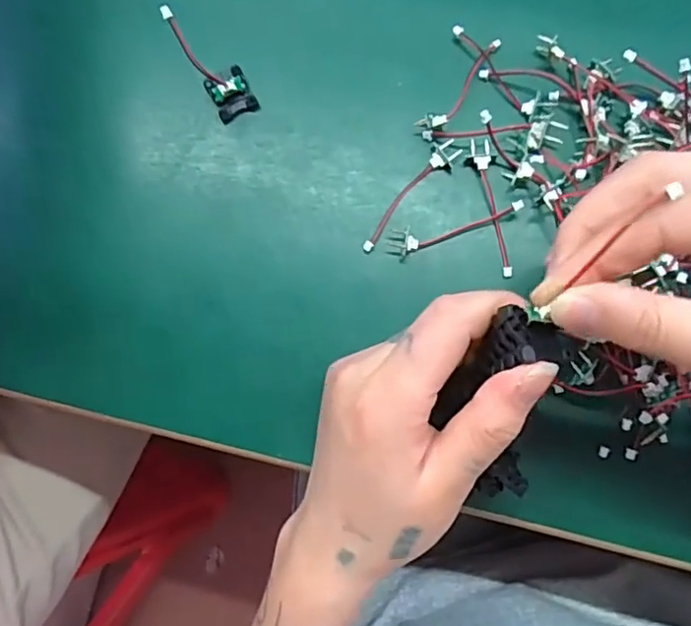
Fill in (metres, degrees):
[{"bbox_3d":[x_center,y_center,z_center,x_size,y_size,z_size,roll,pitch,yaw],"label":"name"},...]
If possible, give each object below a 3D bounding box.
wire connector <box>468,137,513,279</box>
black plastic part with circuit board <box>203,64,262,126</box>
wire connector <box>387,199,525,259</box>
[{"bbox_3d":[0.070,-0.052,0.286,0.013,0.007,0.068,-9,82,2],"label":"wire connector"},{"bbox_3d":[-0.058,-0.111,0.301,0.020,0.016,0.020,-28,81,-1],"label":"black plastic part with circuit board"},{"bbox_3d":[0.053,-0.040,0.285,0.068,0.009,0.015,-11,81,1],"label":"wire connector"}]

